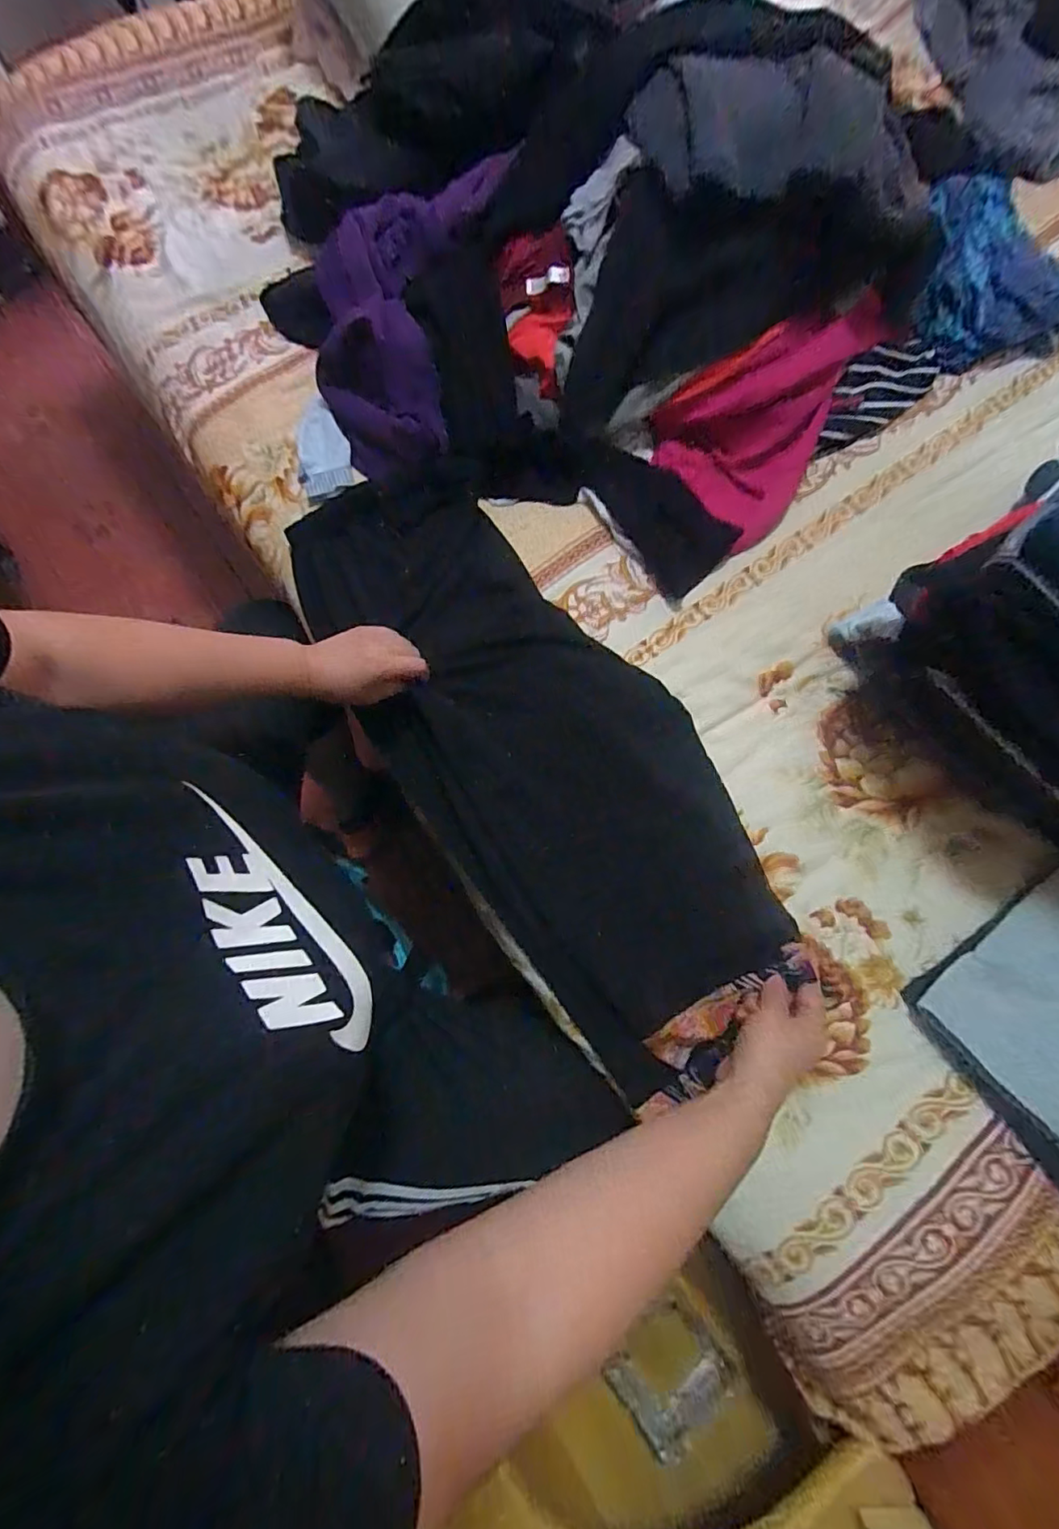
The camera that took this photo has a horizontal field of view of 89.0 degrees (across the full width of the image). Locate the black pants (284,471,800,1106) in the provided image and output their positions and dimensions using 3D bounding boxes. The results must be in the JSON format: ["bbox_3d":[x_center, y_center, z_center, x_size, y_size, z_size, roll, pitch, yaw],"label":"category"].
[{"bbox_3d":[-0.024,-0.044,0.564,0.260,0.061,0.663,-33,79,-6],"label":"black pants"}]

